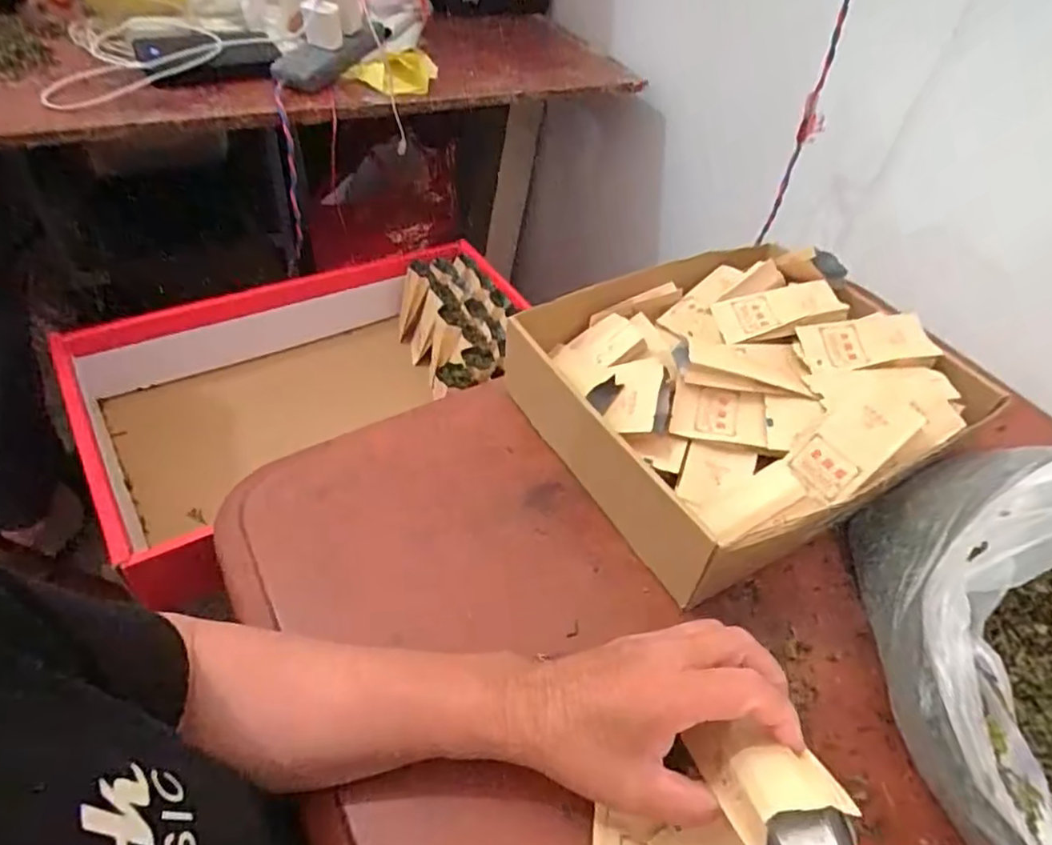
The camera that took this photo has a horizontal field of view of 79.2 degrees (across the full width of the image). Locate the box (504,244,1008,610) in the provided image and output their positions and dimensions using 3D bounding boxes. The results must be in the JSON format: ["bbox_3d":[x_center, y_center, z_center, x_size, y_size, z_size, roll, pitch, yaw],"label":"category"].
[{"bbox_3d":[0.169,-0.036,0.537,0.325,0.080,0.284,-20,53,-25],"label":"box"}]

